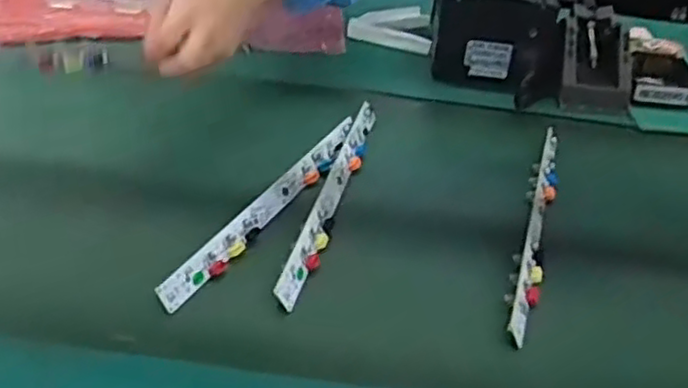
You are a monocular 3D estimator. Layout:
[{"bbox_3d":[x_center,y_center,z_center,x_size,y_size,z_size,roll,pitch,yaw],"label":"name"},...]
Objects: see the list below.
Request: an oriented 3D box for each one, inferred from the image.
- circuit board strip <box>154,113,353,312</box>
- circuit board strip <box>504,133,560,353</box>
[{"bbox_3d":[-0.059,0.004,0.622,0.027,0.007,0.279,22,41,18],"label":"circuit board strip"},{"bbox_3d":[0.167,0.024,0.627,0.024,0.021,0.279,15,37,14],"label":"circuit board strip"}]

